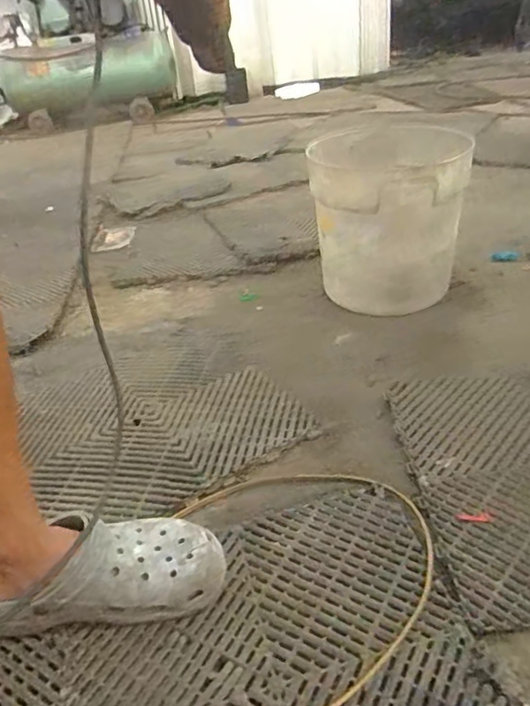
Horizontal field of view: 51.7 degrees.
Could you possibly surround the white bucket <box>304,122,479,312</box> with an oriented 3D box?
[{"bbox_3d":[0.248,-0.263,1.128,0.278,0.308,0.284,3,34,13],"label":"white bucket"}]

